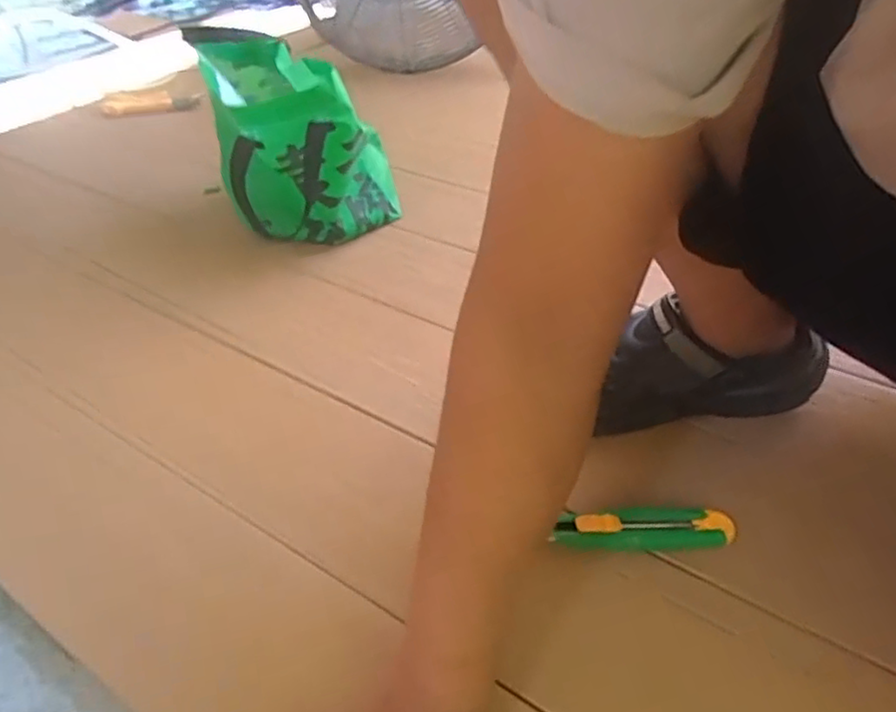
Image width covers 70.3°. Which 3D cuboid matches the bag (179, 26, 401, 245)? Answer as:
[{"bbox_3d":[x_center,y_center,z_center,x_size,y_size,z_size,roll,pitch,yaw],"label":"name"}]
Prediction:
[{"bbox_3d":[-0.213,-0.307,0.894,0.218,0.223,0.288,-17,44,-16],"label":"bag"}]

